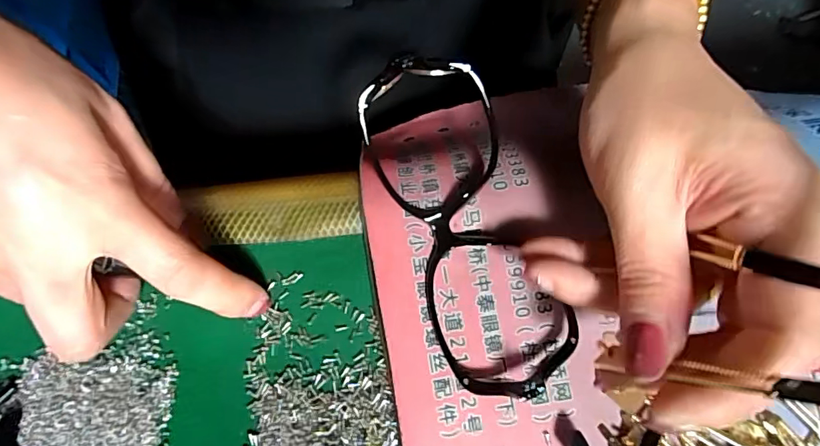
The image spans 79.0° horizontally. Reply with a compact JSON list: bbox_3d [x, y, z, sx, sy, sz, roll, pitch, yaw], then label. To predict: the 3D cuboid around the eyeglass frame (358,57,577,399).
[{"bbox_3d":[0.021,-0.007,0.221,0.061,0.021,0.165,-17,75,-3],"label":"eyeglass frame"}]

